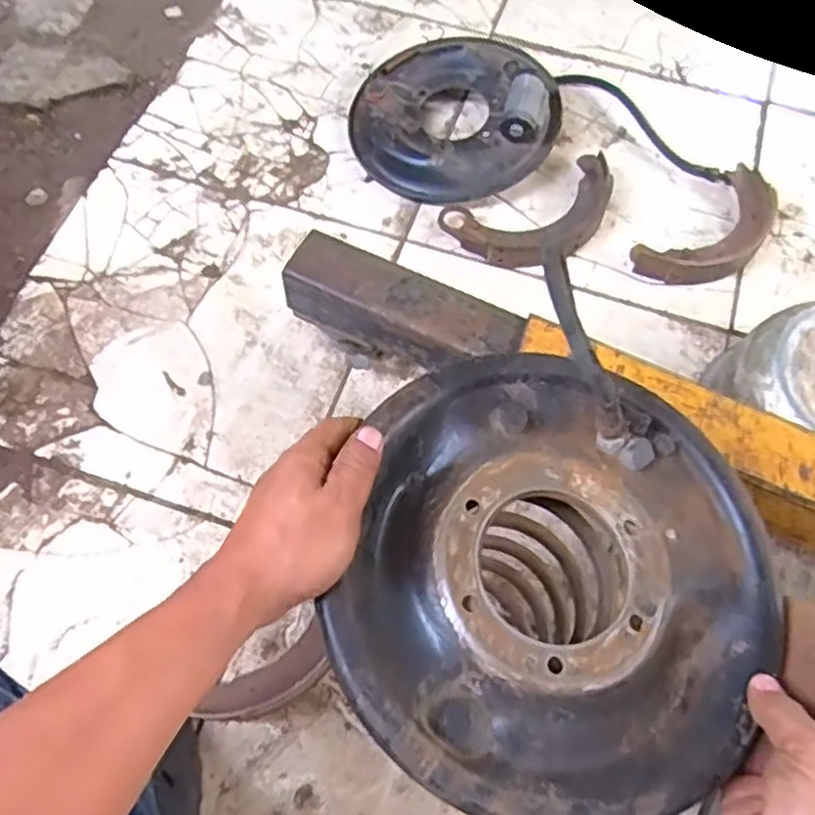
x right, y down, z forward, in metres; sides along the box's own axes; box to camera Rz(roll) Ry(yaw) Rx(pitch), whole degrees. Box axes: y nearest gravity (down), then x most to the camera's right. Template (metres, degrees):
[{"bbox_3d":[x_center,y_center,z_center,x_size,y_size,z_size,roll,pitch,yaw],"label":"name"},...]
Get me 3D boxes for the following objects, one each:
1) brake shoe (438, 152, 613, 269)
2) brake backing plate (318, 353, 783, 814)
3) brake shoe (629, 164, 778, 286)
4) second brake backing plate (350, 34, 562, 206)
[{"bbox_3d":[0.159,-0.231,0.916,0.212,0.034,0.121,-23,67,-11],"label":"brake shoe"},{"bbox_3d":[0.091,0.095,0.430,0.240,0.051,0.257,0,65,0],"label":"brake backing plate"},{"bbox_3d":[0.381,-0.212,0.920,0.217,0.036,0.099,-37,71,-16],"label":"brake shoe"},{"bbox_3d":[0.061,-0.382,0.968,0.259,0.080,0.234,-1,65,-1],"label":"second brake backing plate"}]

